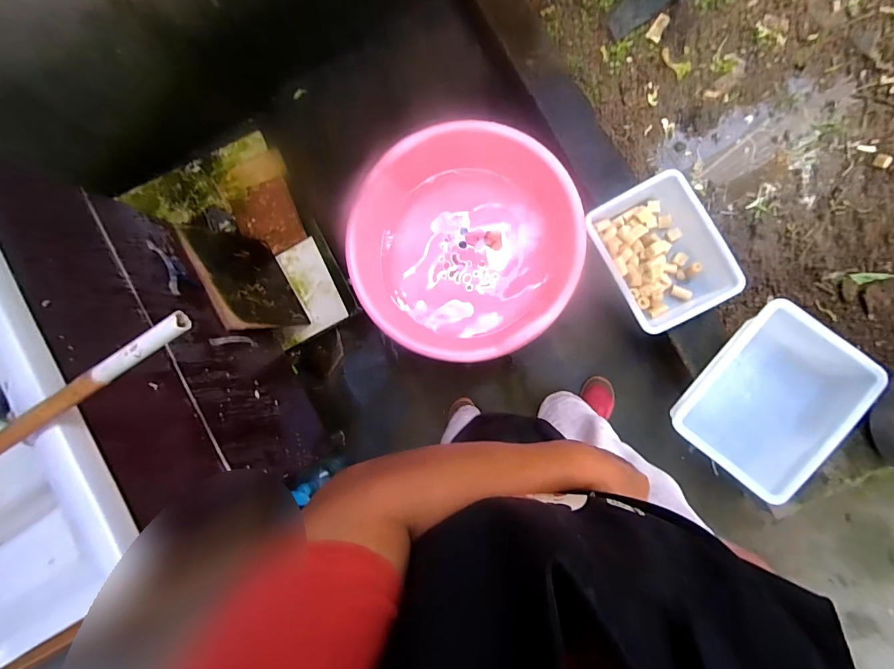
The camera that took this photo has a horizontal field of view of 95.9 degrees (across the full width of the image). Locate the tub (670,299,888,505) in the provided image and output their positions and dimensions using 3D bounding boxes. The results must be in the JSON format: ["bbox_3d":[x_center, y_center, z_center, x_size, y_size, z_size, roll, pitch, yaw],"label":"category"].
[{"bbox_3d":[0.722,0.148,0.925,0.279,0.135,0.363,38,94,7],"label":"tub"}]

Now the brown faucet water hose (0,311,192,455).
[{"bbox_3d":[-0.469,0.100,0.406,0.446,0.104,0.025,-29,85,6],"label":"brown faucet water hose"}]

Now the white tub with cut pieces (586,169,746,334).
[{"bbox_3d":[0.502,-0.190,0.954,0.249,0.091,0.329,-29,85,6],"label":"white tub with cut pieces"}]

